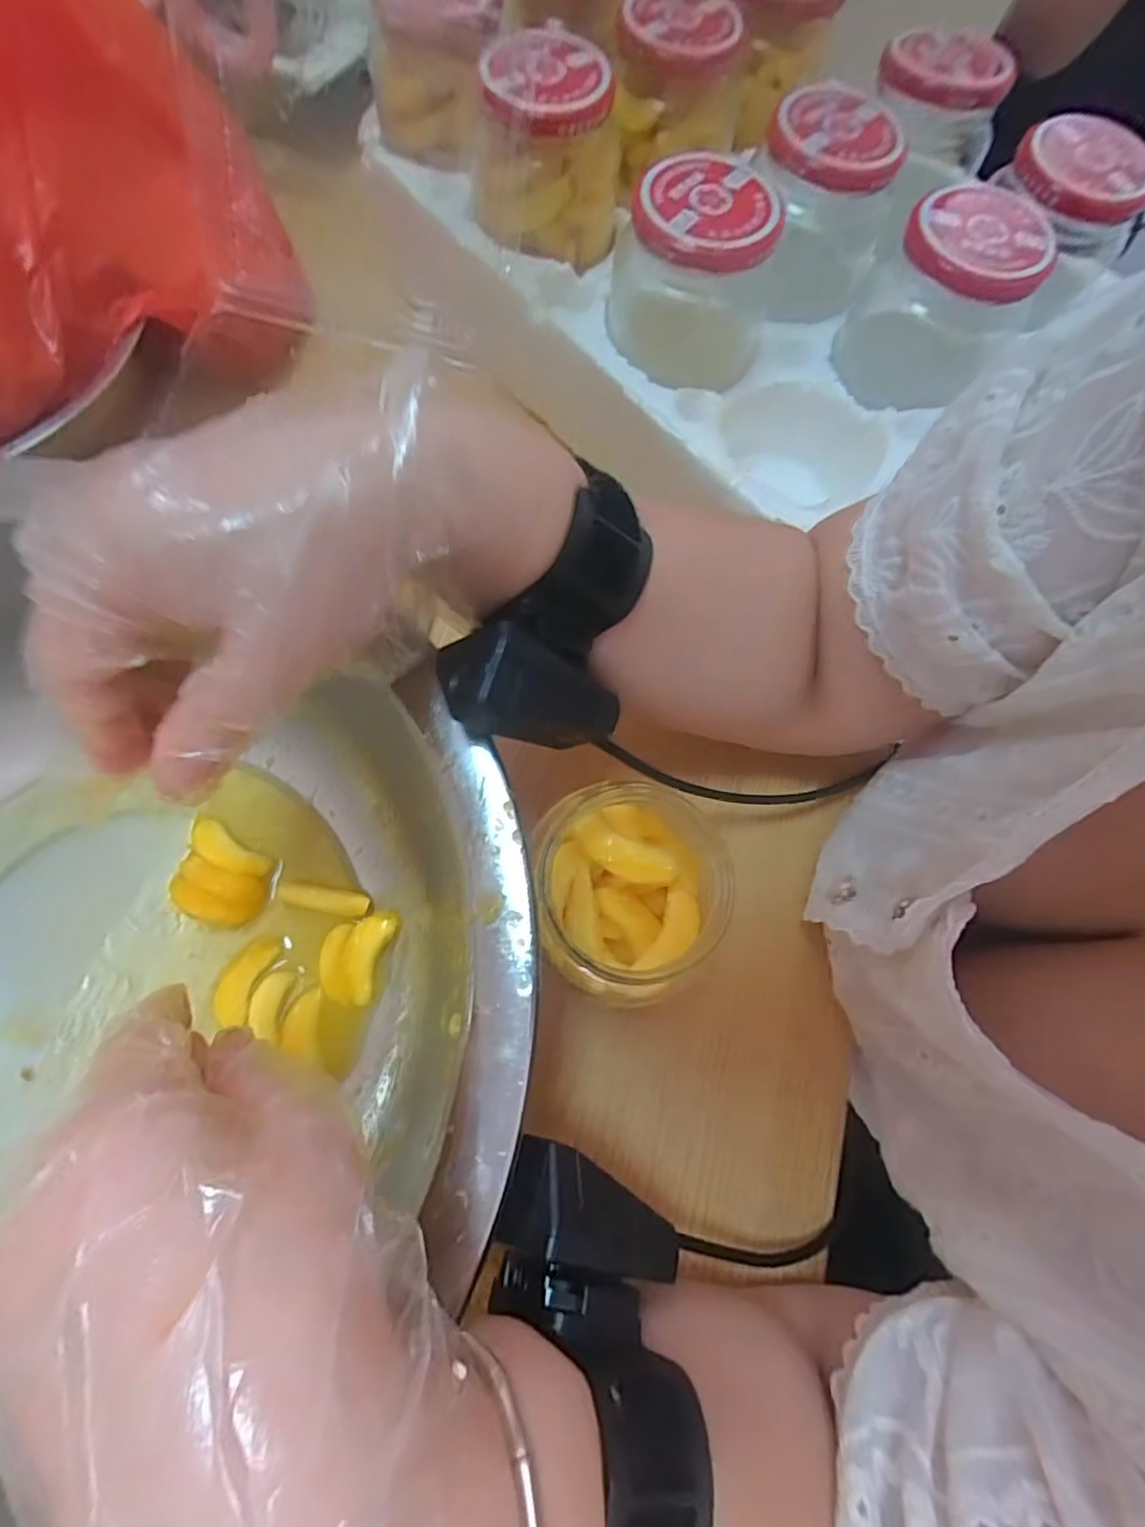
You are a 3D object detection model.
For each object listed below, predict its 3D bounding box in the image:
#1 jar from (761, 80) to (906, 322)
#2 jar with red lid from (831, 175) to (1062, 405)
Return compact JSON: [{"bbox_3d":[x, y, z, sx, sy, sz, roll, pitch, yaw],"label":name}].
[{"bbox_3d":[0.132,-0.301,0.338,0.066,0.069,0.062,0,74,-2],"label":"jar"},{"bbox_3d":[0.186,-0.243,0.324,0.080,0.072,0.078,26,75,5],"label":"jar with red lid"}]

